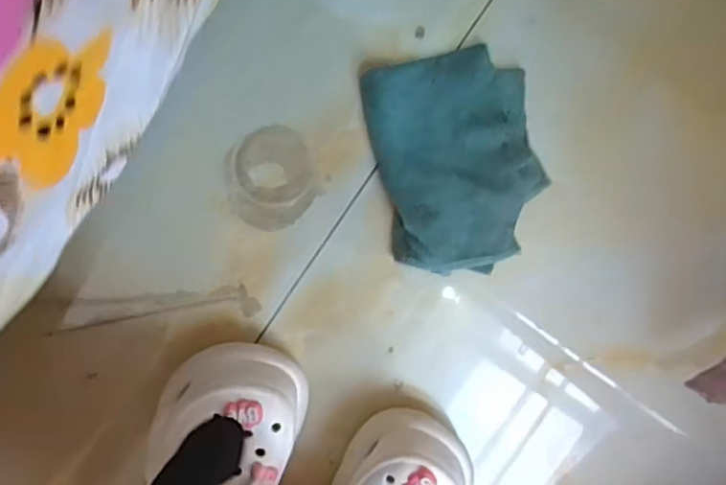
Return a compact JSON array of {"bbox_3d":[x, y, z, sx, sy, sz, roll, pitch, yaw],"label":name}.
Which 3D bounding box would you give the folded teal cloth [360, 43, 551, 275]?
[{"bbox_3d":[0.076,-0.063,0.468,0.124,0.031,0.163,-14,97,-3],"label":"folded teal cloth"}]

